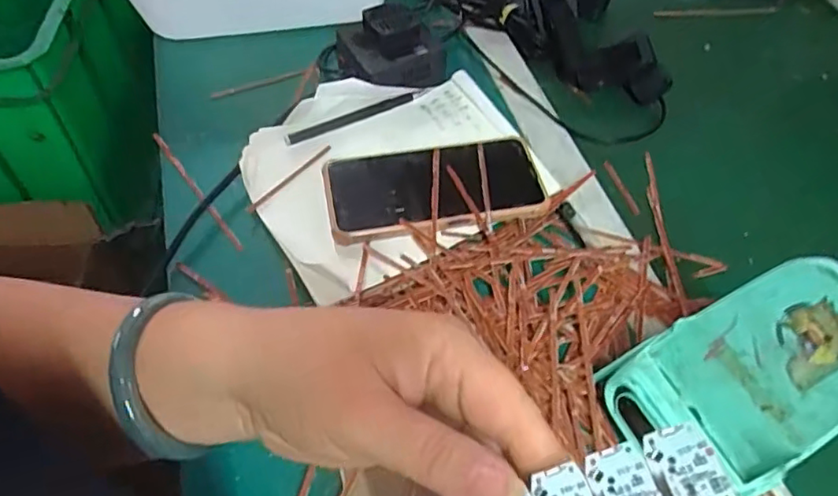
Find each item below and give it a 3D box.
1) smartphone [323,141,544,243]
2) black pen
[{"bbox_3d":[0.012,-0.047,0.450,0.160,0.016,0.076,-6,55,-9],"label":"smartphone"},{"bbox_3d":[-0.051,-0.111,0.498,0.129,0.009,0.010,-25,60,-21],"label":"black pen"}]

